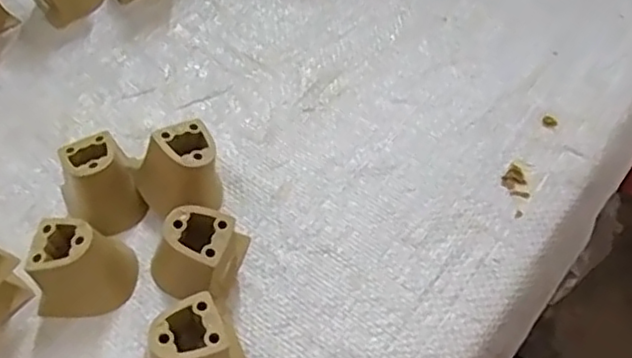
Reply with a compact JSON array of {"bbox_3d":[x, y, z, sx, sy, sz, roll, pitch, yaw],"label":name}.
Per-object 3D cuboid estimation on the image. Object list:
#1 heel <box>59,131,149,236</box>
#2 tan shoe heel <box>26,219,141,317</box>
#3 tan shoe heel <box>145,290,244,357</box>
[{"bbox_3d":[-0.114,0.003,0.334,0.037,0.037,0.044,-26,60,-18],"label":"heel"},{"bbox_3d":[-0.113,0.040,0.309,0.043,0.036,0.043,1,56,-1],"label":"tan shoe heel"},{"bbox_3d":[-0.057,0.077,0.283,0.044,0.037,0.040,-22,59,-15],"label":"tan shoe heel"}]

